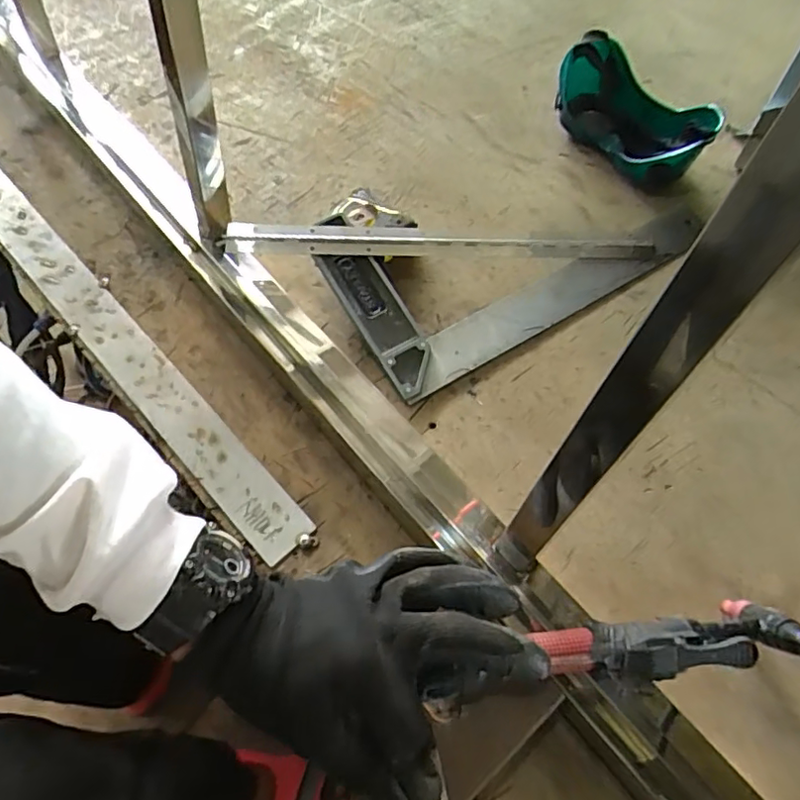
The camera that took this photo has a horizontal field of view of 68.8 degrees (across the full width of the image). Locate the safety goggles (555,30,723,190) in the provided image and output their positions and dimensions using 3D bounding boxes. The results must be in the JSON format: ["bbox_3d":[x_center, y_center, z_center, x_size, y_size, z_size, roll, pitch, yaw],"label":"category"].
[{"bbox_3d":[0.239,-0.304,0.625,0.095,0.071,0.169,-21,63,-9],"label":"safety goggles"}]

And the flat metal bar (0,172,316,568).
[{"bbox_3d":[-0.316,-0.103,0.560,0.049,0.008,0.671,-40,68,-17],"label":"flat metal bar"}]

